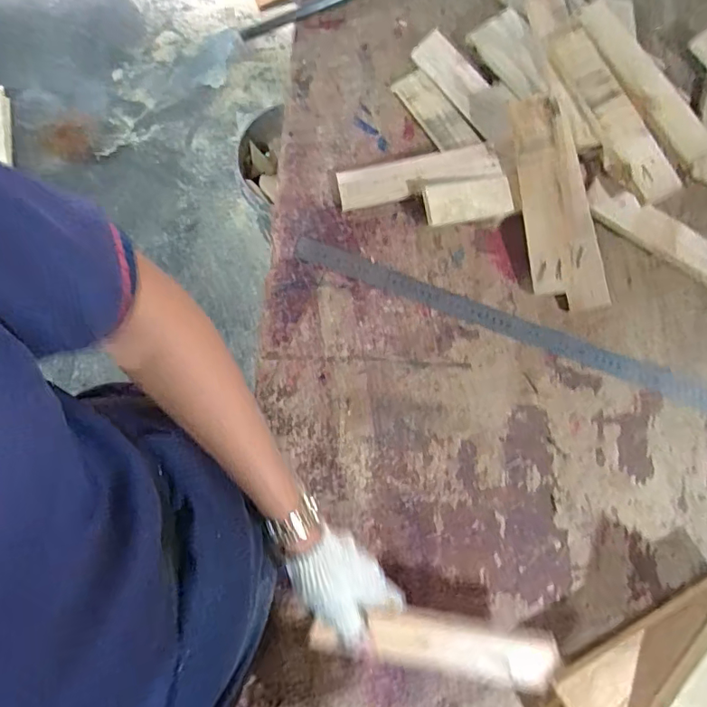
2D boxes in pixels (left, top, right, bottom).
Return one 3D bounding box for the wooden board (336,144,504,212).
[{"bbox_3d":[0.082,-0.230,0.660,0.204,0.011,0.049,-10,96,6],"label":"wooden board"}]

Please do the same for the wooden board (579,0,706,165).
[{"bbox_3d":[0.353,-0.327,0.613,0.032,0.040,0.222,-42,94,-11],"label":"wooden board"}]

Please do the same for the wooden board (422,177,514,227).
[{"bbox_3d":[0.146,-0.195,0.646,0.110,0.009,0.049,-11,96,-6],"label":"wooden board"}]

